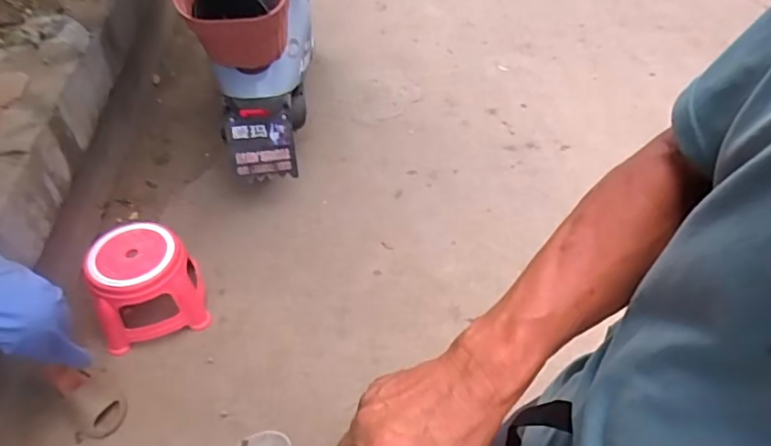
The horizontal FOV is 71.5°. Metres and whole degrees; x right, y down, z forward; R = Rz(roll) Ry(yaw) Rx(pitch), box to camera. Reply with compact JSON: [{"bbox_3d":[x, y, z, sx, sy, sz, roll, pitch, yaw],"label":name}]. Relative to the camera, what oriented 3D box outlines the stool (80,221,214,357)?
[{"bbox_3d":[-0.719,0.169,1.609,0.291,0.252,0.285,-18,50,-17],"label":"stool"}]

